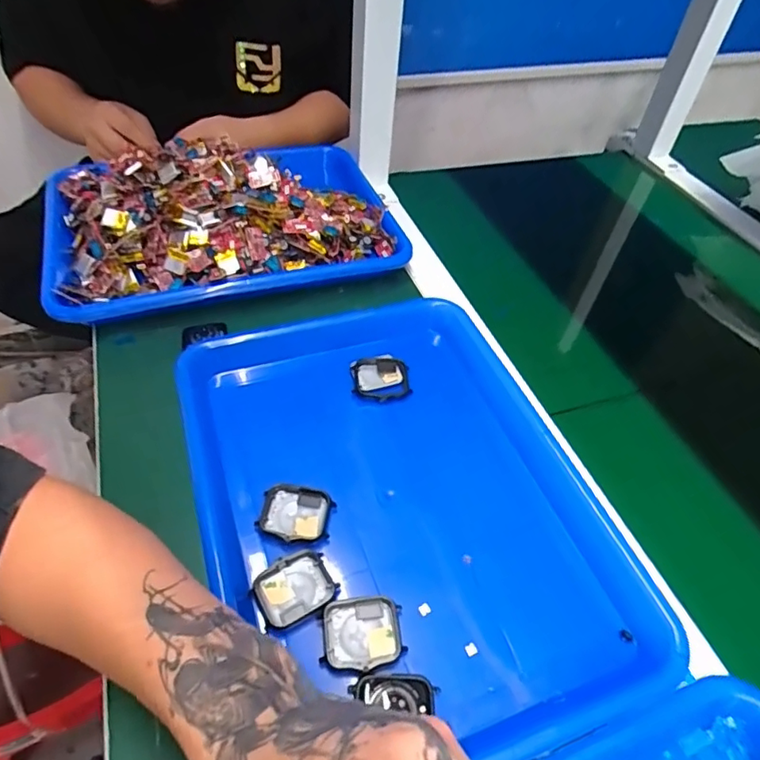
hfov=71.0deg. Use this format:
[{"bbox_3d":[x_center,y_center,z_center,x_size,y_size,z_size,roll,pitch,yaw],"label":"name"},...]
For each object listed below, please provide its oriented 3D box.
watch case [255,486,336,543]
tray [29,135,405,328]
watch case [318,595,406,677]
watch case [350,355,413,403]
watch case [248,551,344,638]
[{"bbox_3d":[-0.056,0.090,0.356,0.047,0.011,0.037,5,49,-1],"label":"watch case"},{"bbox_3d":[-0.161,-0.176,0.540,0.340,0.059,0.238,-15,52,-17],"label":"tray"},{"bbox_3d":[-0.010,0.147,0.310,0.045,0.008,0.038,-1,49,-6],"label":"watch case"},{"bbox_3d":[0.001,-0.003,0.443,0.046,0.011,0.040,-6,50,-10],"label":"watch case"},{"bbox_3d":[-0.053,0.127,0.324,0.047,0.007,0.037,-21,54,-21],"label":"watch case"}]

